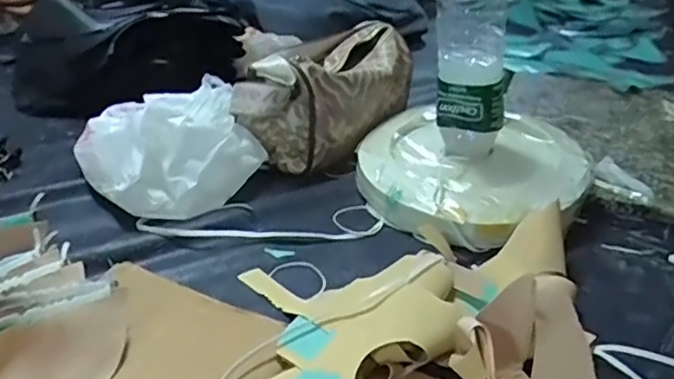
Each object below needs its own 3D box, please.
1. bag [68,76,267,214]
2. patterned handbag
[{"bbox_3d":[-0.177,-0.050,0.645,0.185,0.094,0.191,-10,32,-20],"label":"bag"},{"bbox_3d":[-0.007,-0.115,0.723,0.122,0.127,0.230,19,34,27],"label":"patterned handbag"}]

